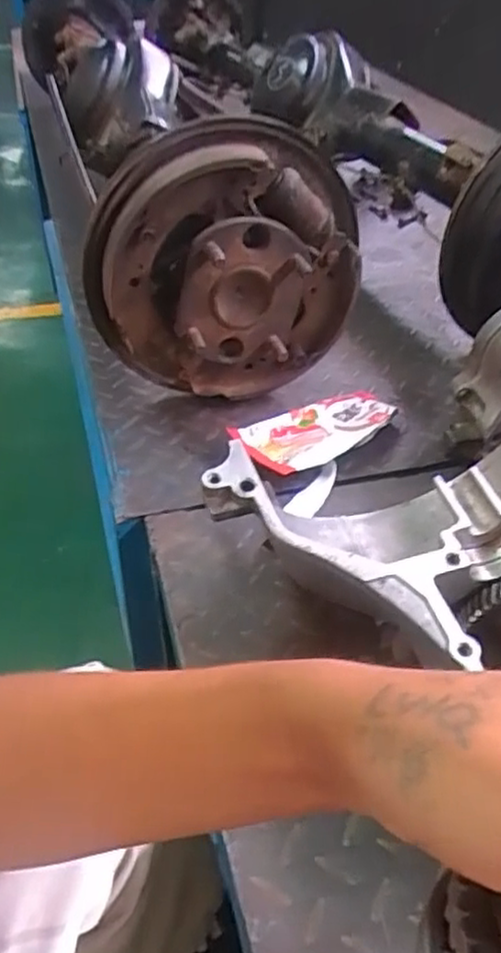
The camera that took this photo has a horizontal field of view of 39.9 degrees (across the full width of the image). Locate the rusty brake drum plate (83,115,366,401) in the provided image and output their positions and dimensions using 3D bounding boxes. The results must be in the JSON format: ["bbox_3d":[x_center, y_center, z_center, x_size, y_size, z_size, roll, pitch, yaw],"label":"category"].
[{"bbox_3d":[-0.016,-0.189,0.676,0.245,0.253,0.124,-18,45,-23],"label":"rusty brake drum plate"}]

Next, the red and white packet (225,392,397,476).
[{"bbox_3d":[0.068,-0.046,0.680,0.186,0.035,0.084,-25,48,-29],"label":"red and white packet"}]

